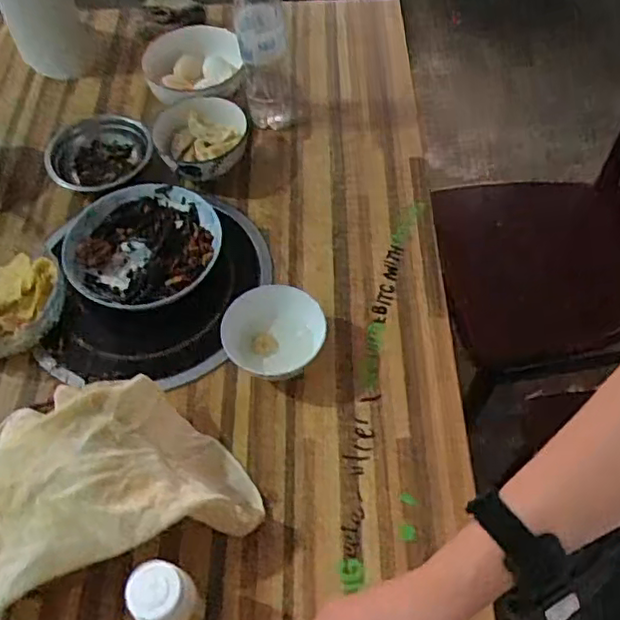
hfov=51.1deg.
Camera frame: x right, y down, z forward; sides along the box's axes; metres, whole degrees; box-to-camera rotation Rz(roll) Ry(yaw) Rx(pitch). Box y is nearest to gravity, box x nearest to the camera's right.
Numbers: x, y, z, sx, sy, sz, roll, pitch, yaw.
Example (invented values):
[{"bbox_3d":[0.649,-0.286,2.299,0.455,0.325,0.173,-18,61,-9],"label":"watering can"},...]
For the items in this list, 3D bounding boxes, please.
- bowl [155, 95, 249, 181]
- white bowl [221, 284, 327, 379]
[{"bbox_3d":[-0.152,-0.233,0.907,0.126,0.057,0.121,-1,56,1],"label":"bowl"},{"bbox_3d":[-0.042,0.034,0.743,0.108,0.053,0.113,-1,56,1],"label":"white bowl"}]

